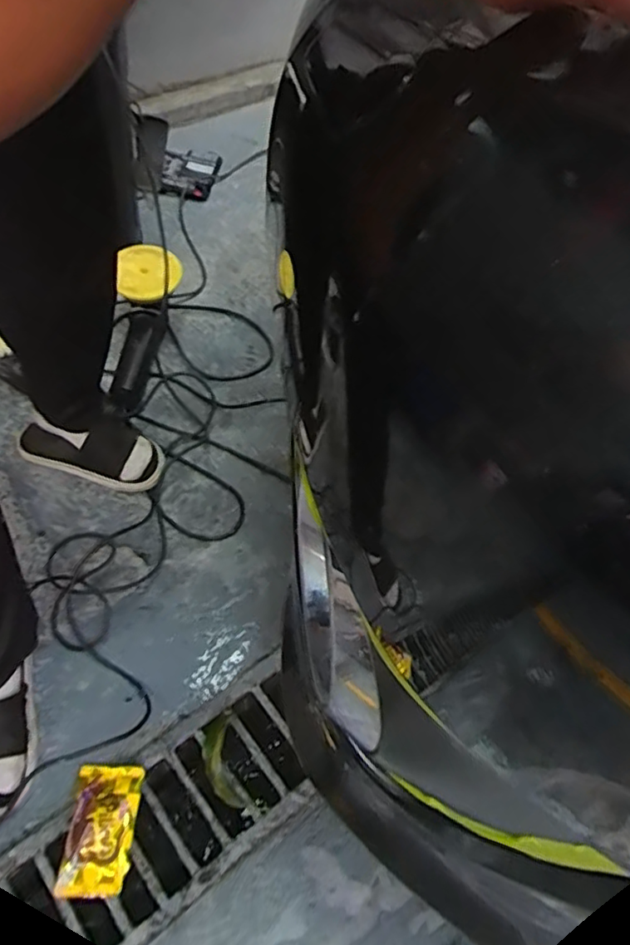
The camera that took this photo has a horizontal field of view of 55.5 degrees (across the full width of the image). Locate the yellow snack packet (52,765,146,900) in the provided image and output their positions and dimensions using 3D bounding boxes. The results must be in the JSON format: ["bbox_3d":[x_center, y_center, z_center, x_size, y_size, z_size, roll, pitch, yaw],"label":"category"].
[{"bbox_3d":[-0.300,0.501,0.841,0.095,0.032,0.158,3,57,-1],"label":"yellow snack packet"}]

